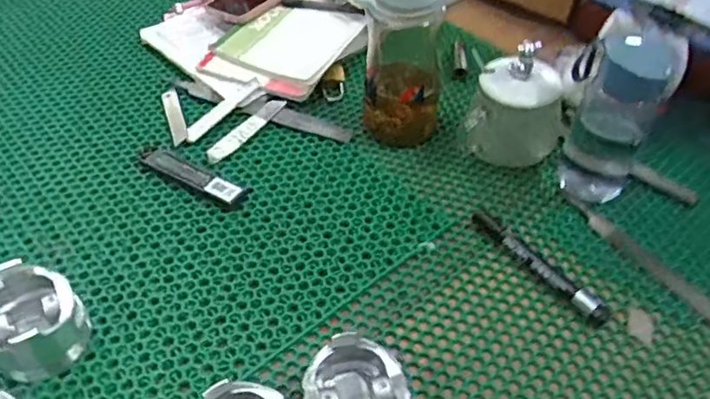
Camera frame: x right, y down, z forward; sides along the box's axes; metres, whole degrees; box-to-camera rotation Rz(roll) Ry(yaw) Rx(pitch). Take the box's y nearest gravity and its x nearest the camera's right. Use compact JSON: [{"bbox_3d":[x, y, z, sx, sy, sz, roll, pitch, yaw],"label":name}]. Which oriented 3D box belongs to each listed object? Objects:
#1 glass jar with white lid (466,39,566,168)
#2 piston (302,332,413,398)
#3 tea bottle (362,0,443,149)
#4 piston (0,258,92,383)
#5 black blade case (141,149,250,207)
[{"bbox_3d":[0.162,-0.092,0.601,0.095,0.114,0.079,15,49,13],"label":"glass jar with white lid"},{"bbox_3d":[-0.001,0.144,0.424,0.071,0.054,0.075,0,48,0],"label":"piston"},{"bbox_3d":[0.050,-0.141,0.597,0.076,0.180,0.063,8,48,7],"label":"tea bottle"},{"bbox_3d":[-0.249,0.094,0.462,0.070,0.054,0.075,-36,57,-29],"label":"piston"},{"bbox_3d":[-0.164,-0.025,0.600,0.124,0.011,0.028,23,52,19],"label":"black blade case"}]

